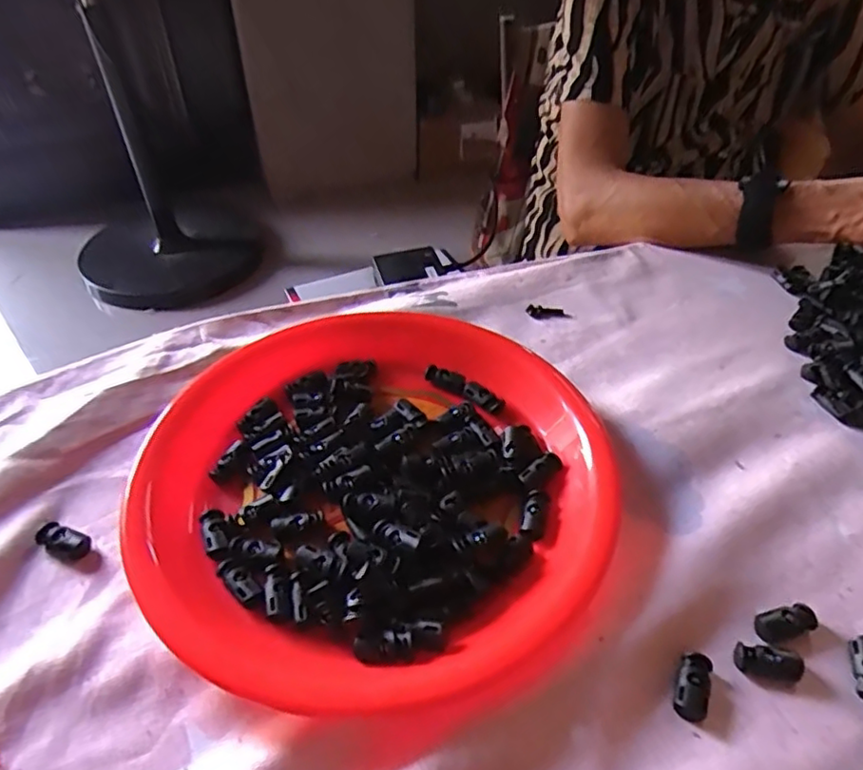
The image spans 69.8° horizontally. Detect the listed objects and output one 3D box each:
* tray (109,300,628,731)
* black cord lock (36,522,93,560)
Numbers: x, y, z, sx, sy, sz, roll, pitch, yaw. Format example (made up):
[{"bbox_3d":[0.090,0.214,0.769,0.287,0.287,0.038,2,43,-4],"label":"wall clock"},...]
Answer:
[{"bbox_3d":[-0.029,0.046,0.349,0.242,0.024,0.250,-1,44,1],"label":"tray"},{"bbox_3d":[-0.195,0.082,0.326,0.027,0.009,0.013,12,46,14],"label":"black cord lock"}]

